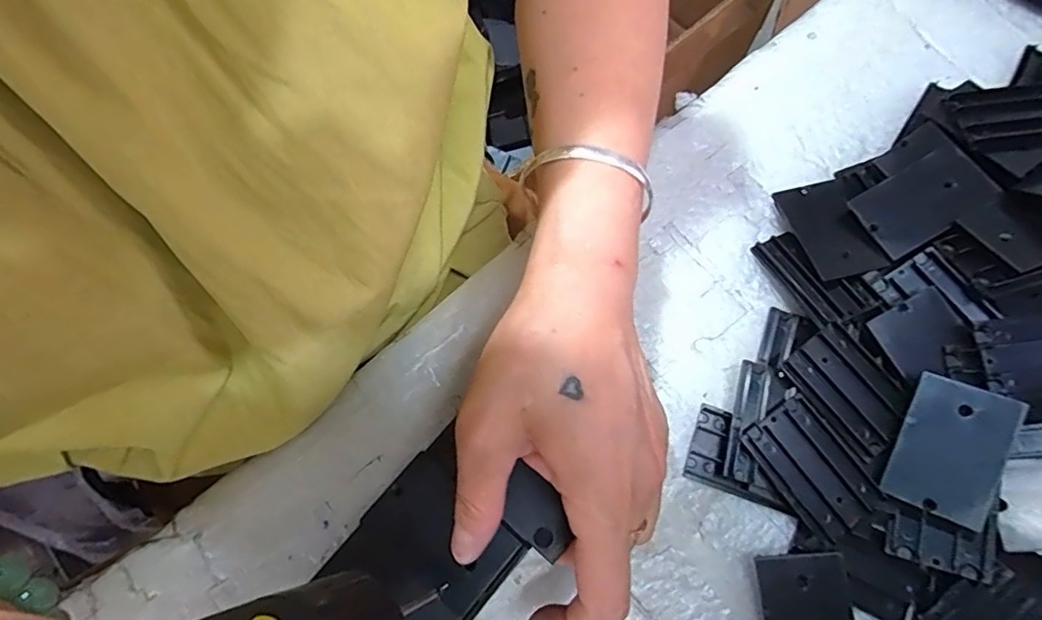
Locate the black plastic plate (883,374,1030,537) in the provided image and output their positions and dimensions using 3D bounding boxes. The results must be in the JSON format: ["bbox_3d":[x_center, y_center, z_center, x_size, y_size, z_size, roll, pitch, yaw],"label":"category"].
[{"bbox_3d":[0.179,0.058,0.231,0.035,0.004,0.055,22,85,35],"label":"black plastic plate"}]

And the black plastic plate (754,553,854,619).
[{"bbox_3d":[0.122,0.131,0.234,0.038,0.004,0.053,-4,79,0],"label":"black plastic plate"}]

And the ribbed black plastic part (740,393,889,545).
[{"bbox_3d":[0.127,0.070,0.244,0.033,0.008,0.054,-32,77,-7],"label":"ribbed black plastic part"}]

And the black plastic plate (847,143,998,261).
[{"bbox_3d":[0.199,-0.055,0.275,0.062,0.007,0.036,-31,68,3],"label":"black plastic plate"}]

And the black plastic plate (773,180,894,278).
[{"bbox_3d":[0.155,-0.041,0.282,0.034,0.004,0.054,-17,63,0],"label":"black plastic plate"}]

